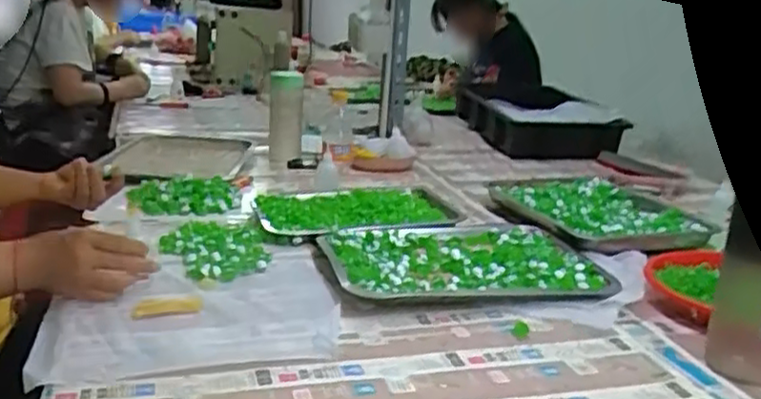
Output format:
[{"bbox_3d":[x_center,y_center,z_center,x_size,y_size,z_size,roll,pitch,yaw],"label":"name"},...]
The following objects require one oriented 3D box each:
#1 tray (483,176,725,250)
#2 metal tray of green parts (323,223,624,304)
[{"bbox_3d":[0.368,0.008,1.196,0.268,0.036,0.347,-3,17,-20],"label":"tray"},{"bbox_3d":[0.099,0.078,0.966,0.330,0.024,0.269,1,16,-8],"label":"metal tray of green parts"}]

